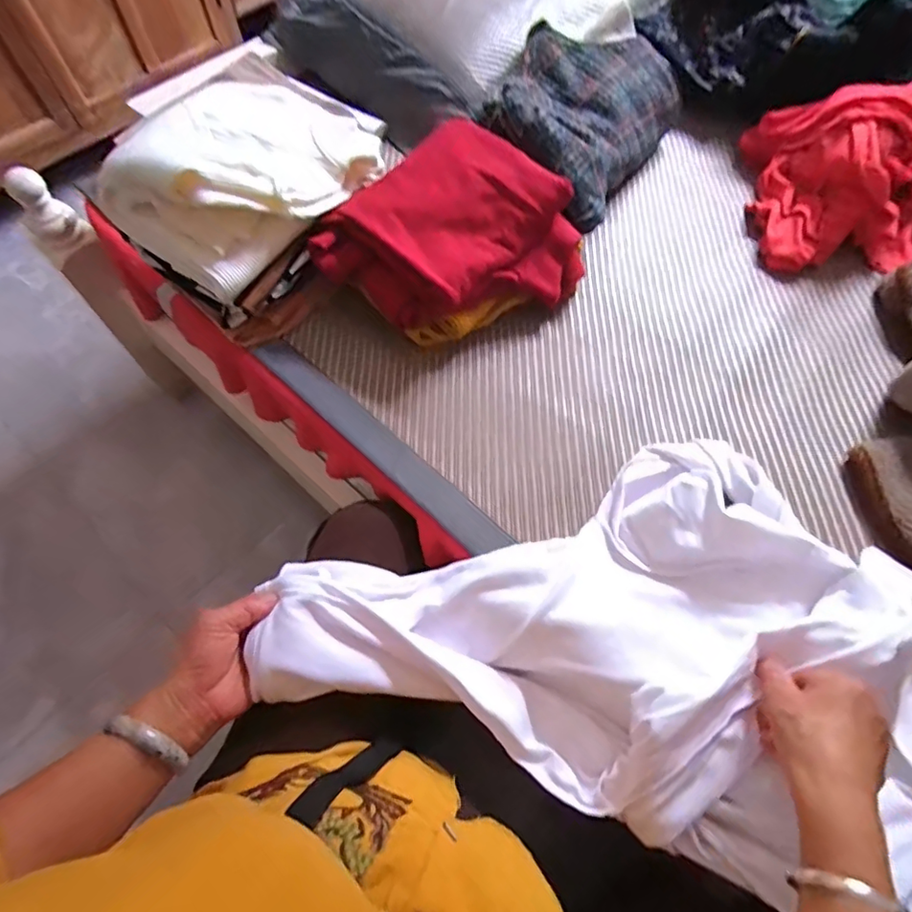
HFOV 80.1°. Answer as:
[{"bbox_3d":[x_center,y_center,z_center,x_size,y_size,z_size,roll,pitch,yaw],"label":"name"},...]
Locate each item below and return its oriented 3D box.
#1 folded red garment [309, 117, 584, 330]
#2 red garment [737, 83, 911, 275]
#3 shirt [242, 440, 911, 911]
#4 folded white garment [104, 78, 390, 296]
[{"bbox_3d":[-0.002,-0.244,0.622,0.233,0.106,0.235,36,68,18],"label":"folded red garment"},{"bbox_3d":[0.512,-0.362,0.700,0.211,0.130,0.229,0,62,1],"label":"red garment"},{"bbox_3d":[0.130,0.124,0.486,0.513,0.084,0.332,17,64,10],"label":"shirt"},{"bbox_3d":[-0.222,-0.320,0.599,0.154,0.106,0.284,31,67,16],"label":"folded white garment"}]

